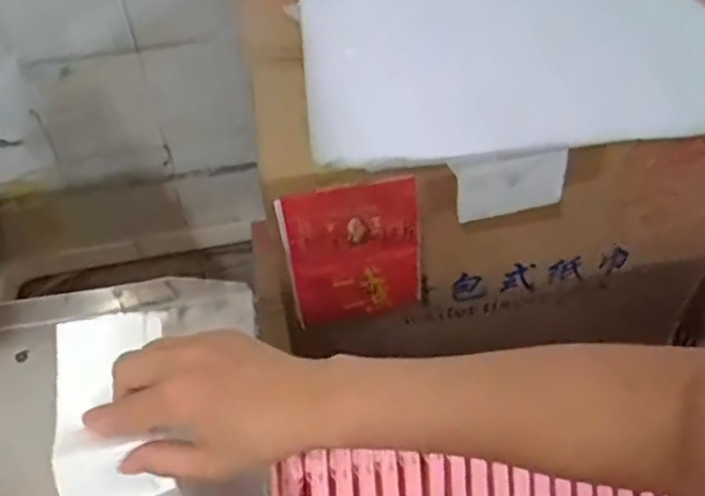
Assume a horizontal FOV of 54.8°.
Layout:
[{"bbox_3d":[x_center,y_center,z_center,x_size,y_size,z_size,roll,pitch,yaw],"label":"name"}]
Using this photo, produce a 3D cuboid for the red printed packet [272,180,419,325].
[{"bbox_3d":[0.002,0.009,0.641,0.127,0.163,0.025,-6,47,-2],"label":"red printed packet"}]

